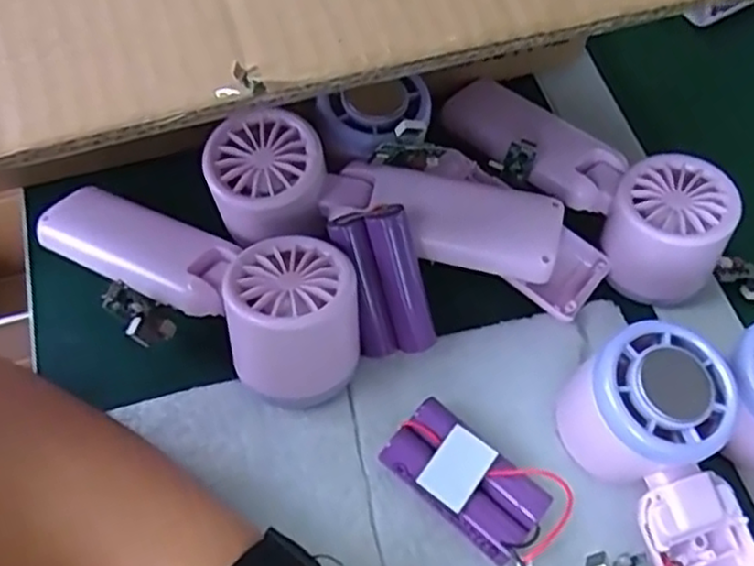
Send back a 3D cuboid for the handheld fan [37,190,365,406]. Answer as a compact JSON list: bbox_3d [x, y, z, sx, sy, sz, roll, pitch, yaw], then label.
[{"bbox_3d":[-0.073,0.000,0.314,0.140,0.048,0.062,22,63,8],"label":"handheld fan"}]

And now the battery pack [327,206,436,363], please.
[{"bbox_3d":[0.003,0.000,0.324,0.035,0.070,0.019,-22,25,-15],"label":"battery pack"}]

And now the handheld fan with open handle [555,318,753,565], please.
[{"bbox_3d":[0.120,0.098,0.273,0.064,0.054,0.164,-12,64,-10],"label":"handheld fan with open handle"}]

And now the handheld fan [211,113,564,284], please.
[{"bbox_3d":[0.003,-0.029,0.338,0.161,0.046,0.058,16,62,4],"label":"handheld fan"}]

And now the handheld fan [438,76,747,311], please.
[{"bbox_3d":[0.113,-0.050,0.360,0.054,0.050,0.135,-39,71,-21],"label":"handheld fan"}]

